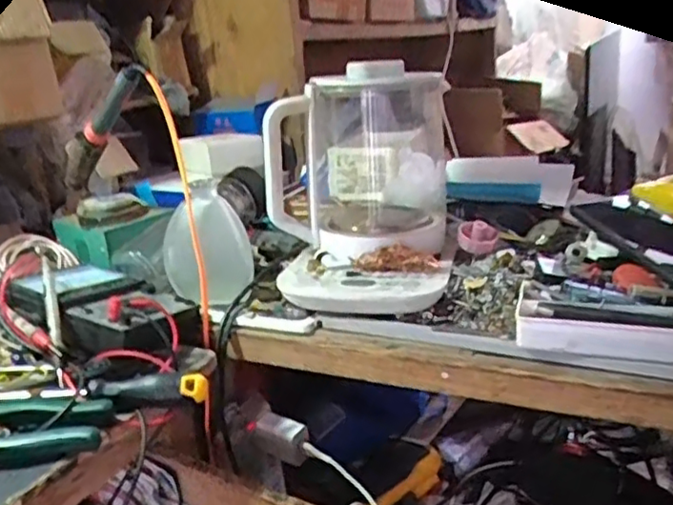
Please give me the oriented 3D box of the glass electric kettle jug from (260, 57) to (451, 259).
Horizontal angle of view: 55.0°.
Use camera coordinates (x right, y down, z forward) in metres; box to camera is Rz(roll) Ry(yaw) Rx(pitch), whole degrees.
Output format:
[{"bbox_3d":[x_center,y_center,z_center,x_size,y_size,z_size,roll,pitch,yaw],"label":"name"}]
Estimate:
[{"bbox_3d":[0.032,-0.109,0.707,0.164,0.182,0.174,5,21,26],"label":"glass electric kettle jug"}]

